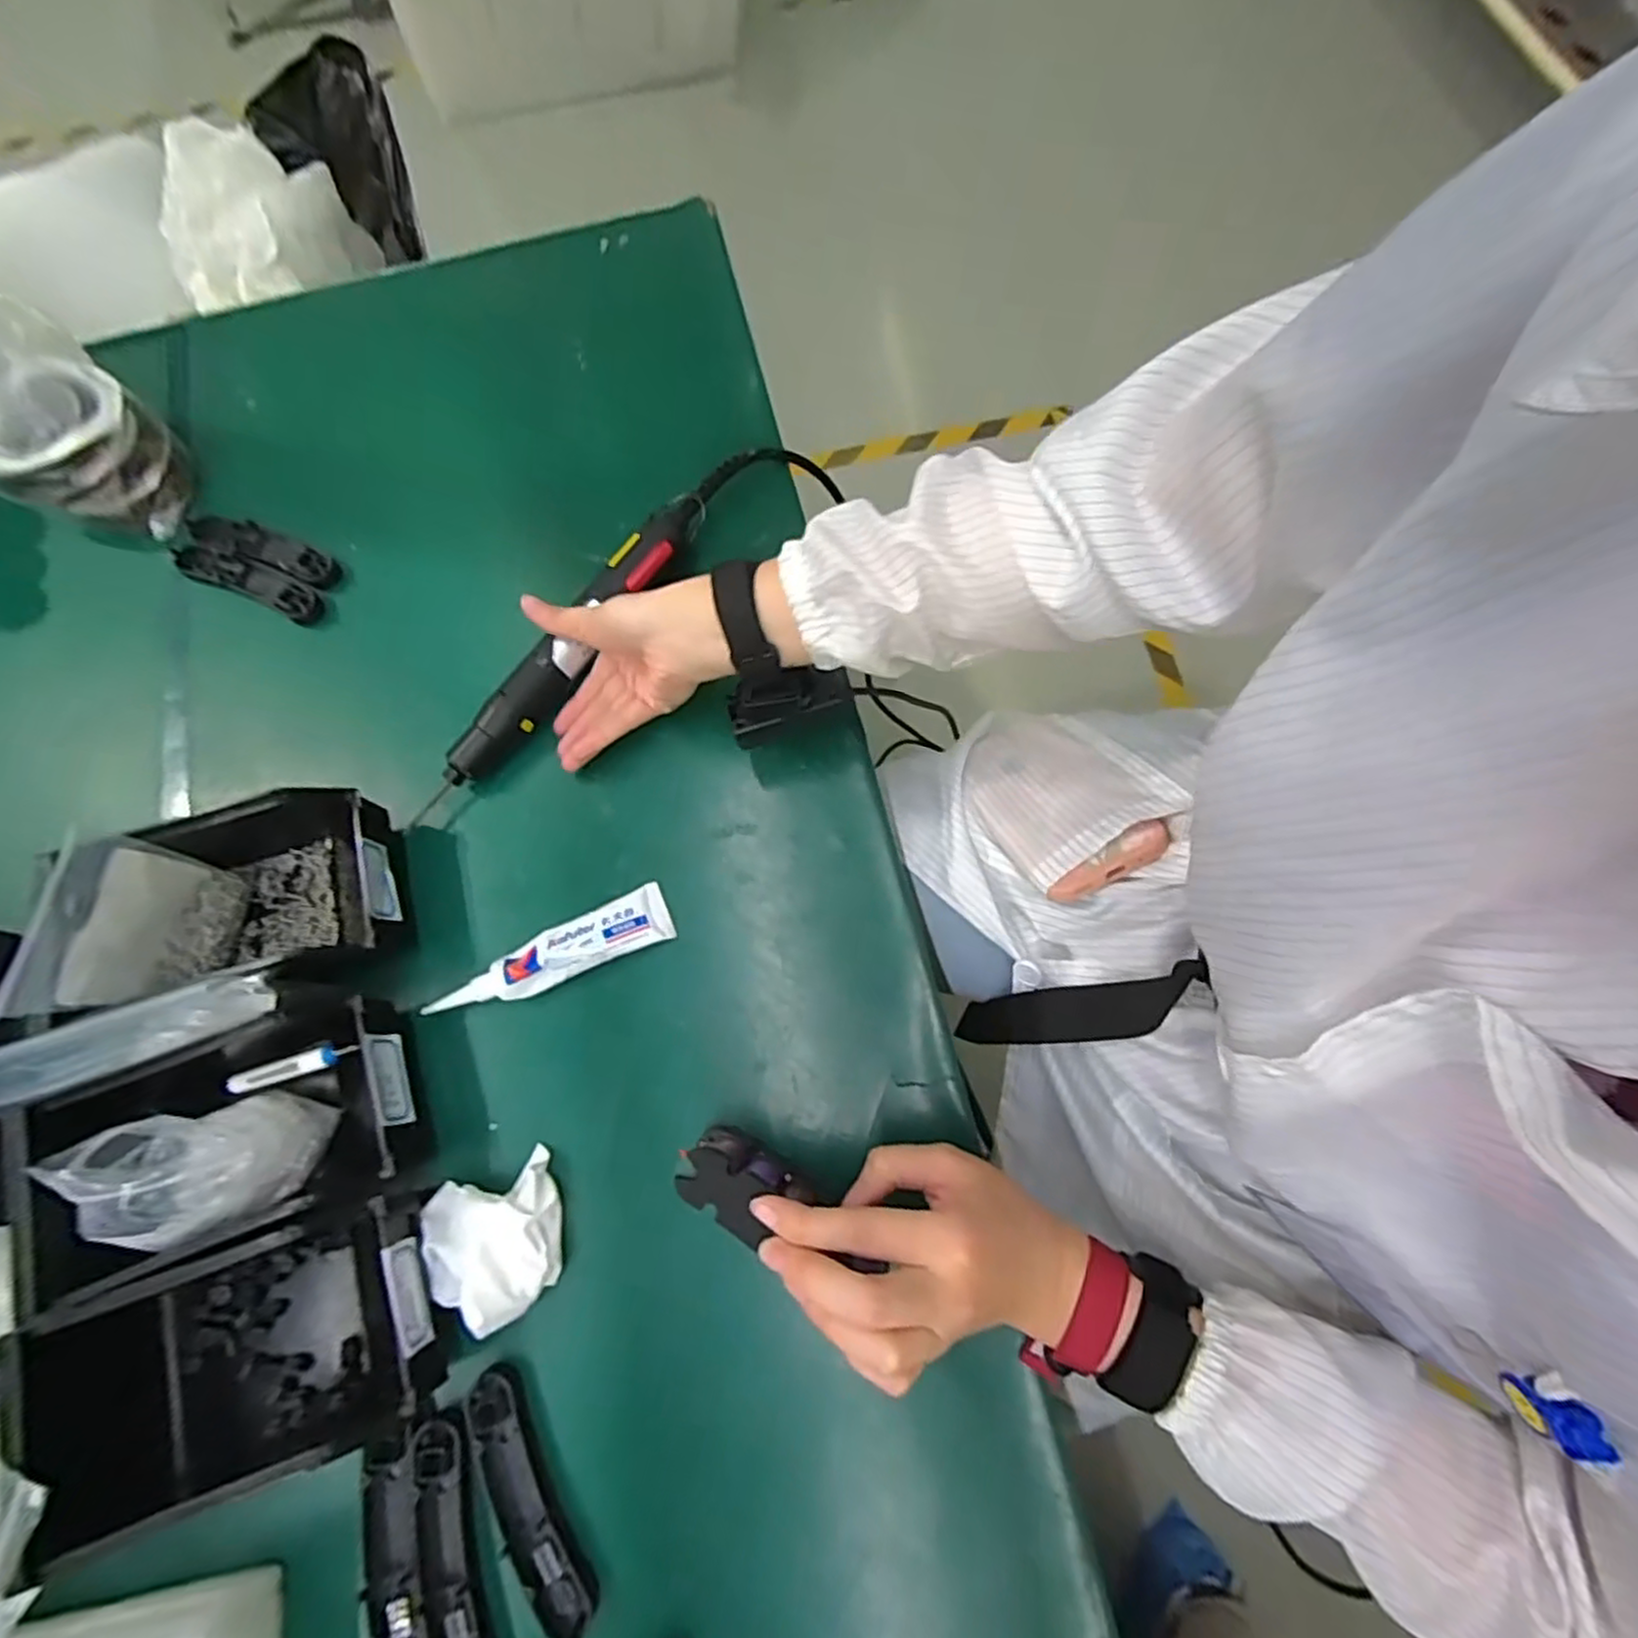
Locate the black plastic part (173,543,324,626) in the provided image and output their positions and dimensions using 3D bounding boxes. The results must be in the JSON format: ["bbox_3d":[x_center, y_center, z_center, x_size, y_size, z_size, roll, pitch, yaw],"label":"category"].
[{"bbox_3d":[-0.430,-0.181,0.548,0.121,0.013,0.031,23,75,8],"label":"black plastic part"}]

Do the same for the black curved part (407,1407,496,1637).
[{"bbox_3d":[-0.185,0.371,0.367,0.028,0.019,0.122,-15,74,-3],"label":"black curved part"}]

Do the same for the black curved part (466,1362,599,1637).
[{"bbox_3d":[-0.152,0.350,0.377,0.029,0.030,0.122,-28,75,-7],"label":"black curved part"}]

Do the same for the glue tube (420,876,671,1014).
[{"bbox_3d":[-0.165,0.083,0.449,0.148,0.015,0.036,-22,74,-5],"label":"glue tube"}]

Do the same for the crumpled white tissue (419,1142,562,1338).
[{"bbox_3d":[-0.179,0.236,0.408,0.072,0.036,0.075,-18,74,-4],"label":"crumpled white tissue"}]

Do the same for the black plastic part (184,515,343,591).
[{"bbox_3d":[-0.424,-0.207,0.555,0.128,0.012,0.029,20,75,7],"label":"black plastic part"}]

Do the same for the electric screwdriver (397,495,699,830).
[{"bbox_3d":[-0.173,-0.114,0.504,0.033,0.038,0.288,36,77,11],"label":"electric screwdriver"}]

